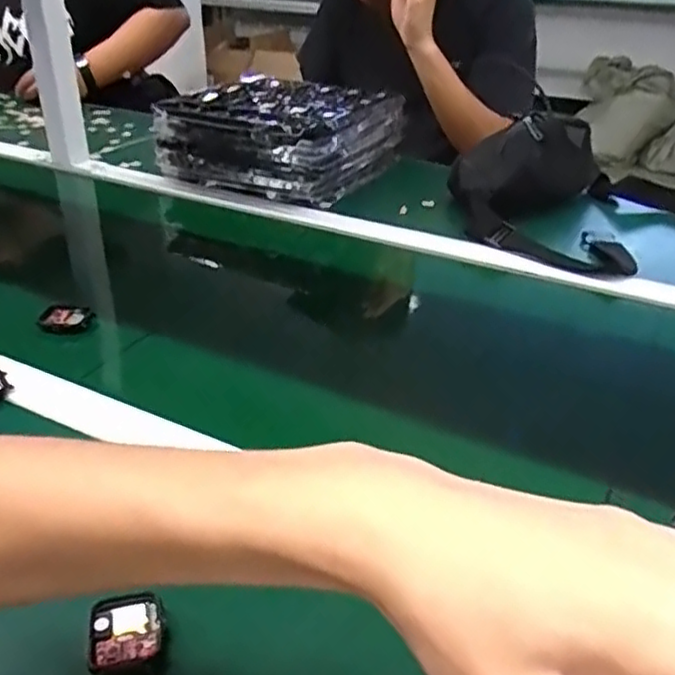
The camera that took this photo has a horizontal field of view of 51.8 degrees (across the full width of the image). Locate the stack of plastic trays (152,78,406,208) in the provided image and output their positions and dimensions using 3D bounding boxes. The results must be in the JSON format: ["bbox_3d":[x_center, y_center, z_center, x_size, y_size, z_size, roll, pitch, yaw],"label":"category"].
[{"bbox_3d":[-0.074,-0.294,1.010,0.262,0.108,0.269,17,34,24],"label":"stack of plastic trays"}]

